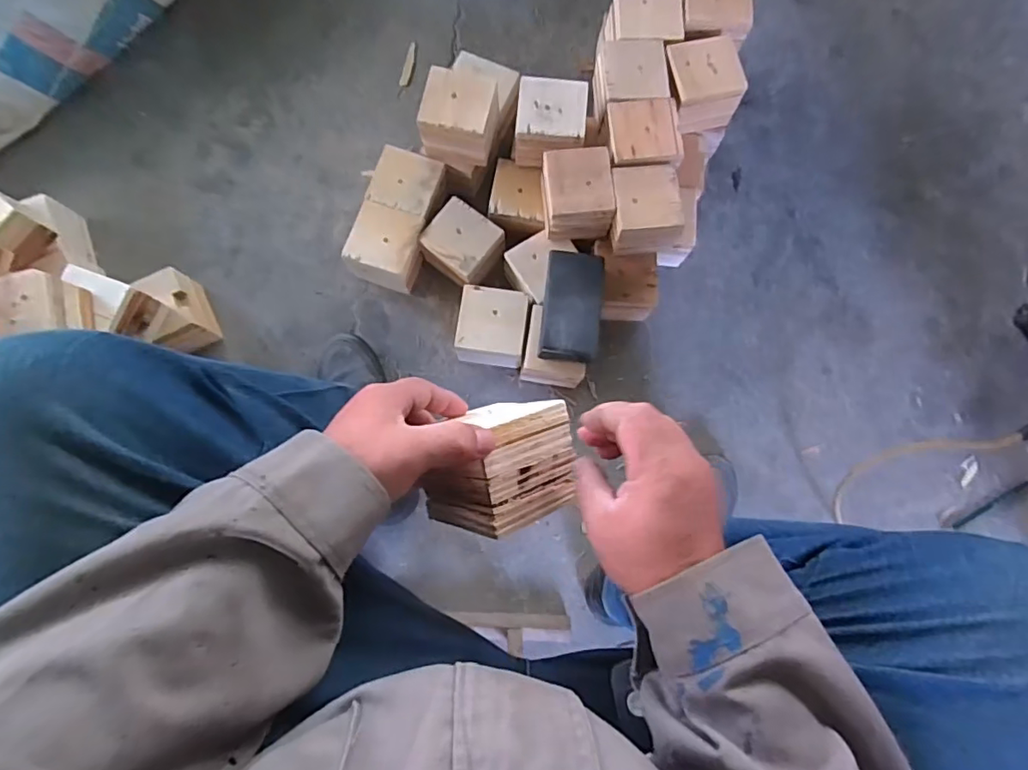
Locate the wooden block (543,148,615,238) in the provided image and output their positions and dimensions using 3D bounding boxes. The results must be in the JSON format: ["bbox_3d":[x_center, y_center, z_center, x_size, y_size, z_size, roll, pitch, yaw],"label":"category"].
[{"bbox_3d":[0.085,-0.254,0.743,0.086,0.070,0.100,-6,78,-1],"label":"wooden block"}]

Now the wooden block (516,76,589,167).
[{"bbox_3d":[0.048,-0.356,0.757,0.098,0.075,0.100,4,78,1],"label":"wooden block"}]

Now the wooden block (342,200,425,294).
[{"bbox_3d":[-0.185,-0.199,0.825,0.095,0.088,0.099,22,79,5],"label":"wooden block"}]

